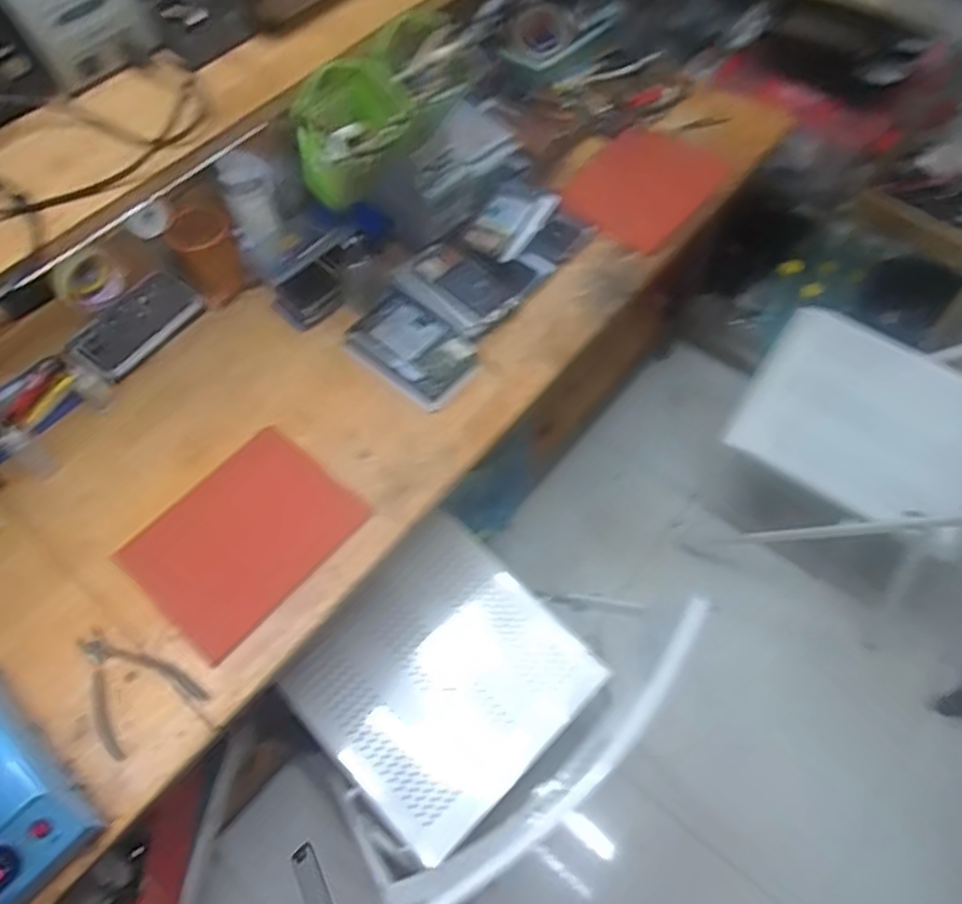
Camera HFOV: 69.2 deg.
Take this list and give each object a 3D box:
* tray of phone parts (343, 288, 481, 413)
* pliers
[{"bbox_3d":[-0.099,-0.152,0.998,0.190,0.028,0.121,36,67,21],"label":"tray of phone parts"},{"bbox_3d":[-0.399,0.256,0.792,0.108,0.010,0.153,-38,65,-19],"label":"pliers"}]

